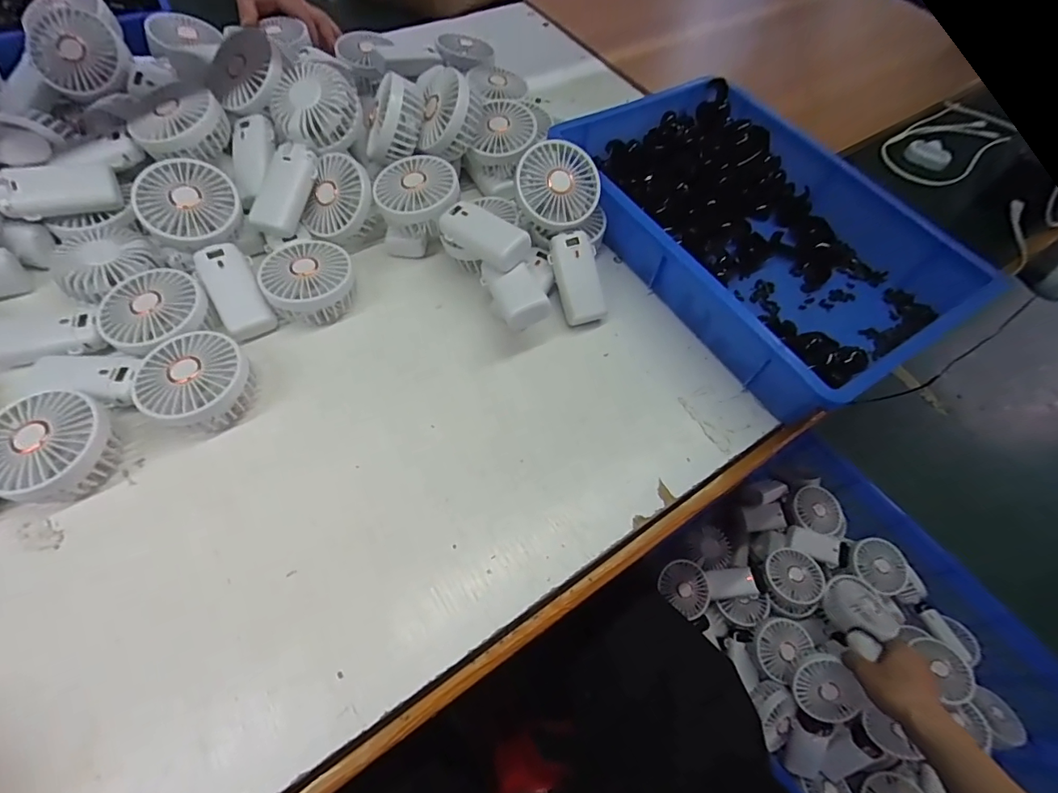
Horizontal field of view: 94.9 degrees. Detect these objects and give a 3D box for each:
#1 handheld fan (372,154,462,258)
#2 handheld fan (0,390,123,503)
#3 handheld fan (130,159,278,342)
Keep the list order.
[{"bbox_3d":[-0.118,-0.202,0.530,0.087,0.080,0.085,-6,60,-8],"label":"handheld fan"},{"bbox_3d":[-0.413,0.063,0.369,0.179,0.051,0.083,-25,64,-17],"label":"handheld fan"},{"bbox_3d":[-0.310,-0.142,0.480,0.085,0.045,0.189,-27,88,-19],"label":"handheld fan"}]

